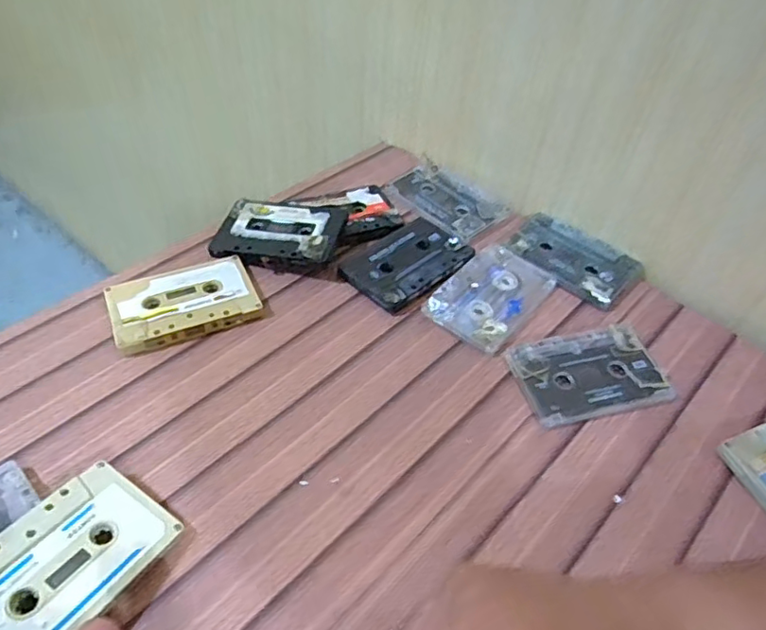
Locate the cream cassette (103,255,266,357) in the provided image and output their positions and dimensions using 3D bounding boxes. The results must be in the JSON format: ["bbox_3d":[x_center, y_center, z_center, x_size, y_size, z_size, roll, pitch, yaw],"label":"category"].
[{"bbox_3d":[-0.145,-0.011,0.430,0.099,0.011,0.067,-19,51,-21],"label":"cream cassette"}]

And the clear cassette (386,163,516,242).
[{"bbox_3d":[0.060,-0.107,0.539,0.098,0.010,0.071,36,54,26],"label":"clear cassette"}]

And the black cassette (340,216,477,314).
[{"bbox_3d":[0.021,-0.045,0.478,0.065,0.007,0.101,37,54,26],"label":"black cassette"}]

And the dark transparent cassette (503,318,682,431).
[{"bbox_3d":[0.144,0.039,0.409,0.103,0.008,0.065,-10,49,-14],"label":"dark transparent cassette"}]

